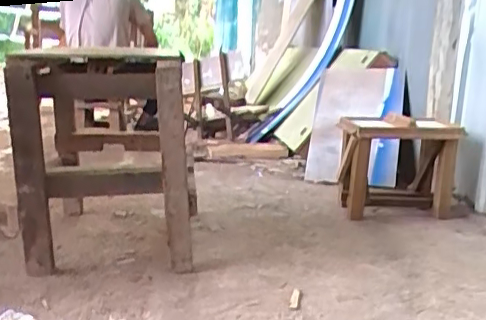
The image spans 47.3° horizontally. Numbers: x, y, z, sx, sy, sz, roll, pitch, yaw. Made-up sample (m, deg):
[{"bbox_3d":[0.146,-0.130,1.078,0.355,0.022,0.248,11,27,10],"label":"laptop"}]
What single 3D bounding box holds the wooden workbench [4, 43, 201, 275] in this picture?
[{"bbox_3d":[-0.354,-0.023,1.512,0.412,0.501,0.481,0,13,-7],"label":"wooden workbench"}]

